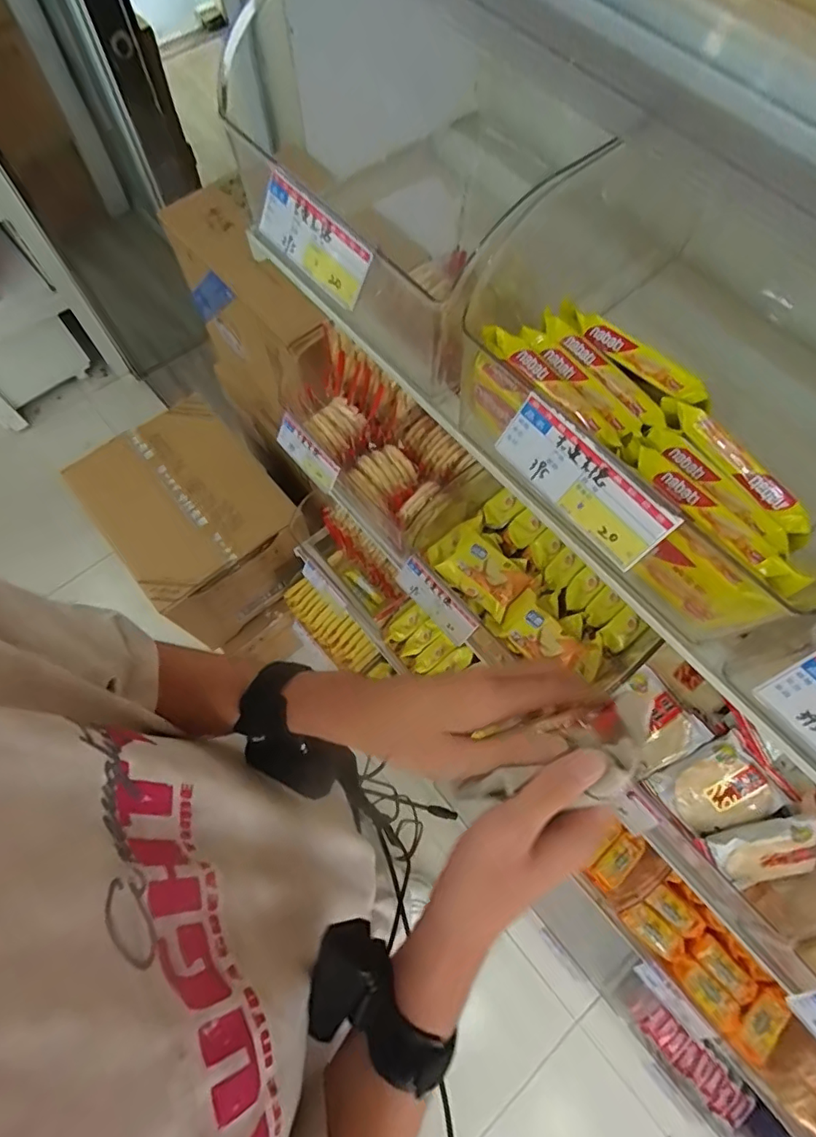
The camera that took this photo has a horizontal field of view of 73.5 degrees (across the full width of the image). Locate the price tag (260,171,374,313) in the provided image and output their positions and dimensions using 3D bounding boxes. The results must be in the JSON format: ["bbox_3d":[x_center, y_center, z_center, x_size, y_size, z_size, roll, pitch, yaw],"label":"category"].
[{"bbox_3d":[-0.063,-0.217,0.365,0.105,0.039,0.008,47,44,13],"label":"price tag"}]

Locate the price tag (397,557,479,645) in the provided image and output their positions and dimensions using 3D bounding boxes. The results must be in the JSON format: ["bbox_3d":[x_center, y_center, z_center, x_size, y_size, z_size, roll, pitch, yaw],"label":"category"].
[{"bbox_3d":[0.029,0.036,0.592,0.104,0.043,0.007,49,36,16],"label":"price tag"}]

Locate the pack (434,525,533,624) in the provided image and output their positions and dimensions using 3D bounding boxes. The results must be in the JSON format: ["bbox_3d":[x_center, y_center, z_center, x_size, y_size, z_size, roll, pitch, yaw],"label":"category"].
[{"bbox_3d":[0.083,0.004,0.601,0.091,0.029,0.063,37,73,12],"label":"pack"}]

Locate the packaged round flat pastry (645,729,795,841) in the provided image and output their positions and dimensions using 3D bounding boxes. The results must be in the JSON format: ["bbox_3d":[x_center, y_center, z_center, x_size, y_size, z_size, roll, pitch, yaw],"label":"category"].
[{"bbox_3d":[0.283,0.203,0.496,0.090,0.011,0.079,-39,87,15],"label":"packaged round flat pastry"}]

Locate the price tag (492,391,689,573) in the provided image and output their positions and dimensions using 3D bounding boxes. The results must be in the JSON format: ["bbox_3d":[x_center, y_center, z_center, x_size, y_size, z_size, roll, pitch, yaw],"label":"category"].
[{"bbox_3d":[0.095,-0.047,0.300,0.103,0.042,0.004,48,43,14],"label":"price tag"}]

